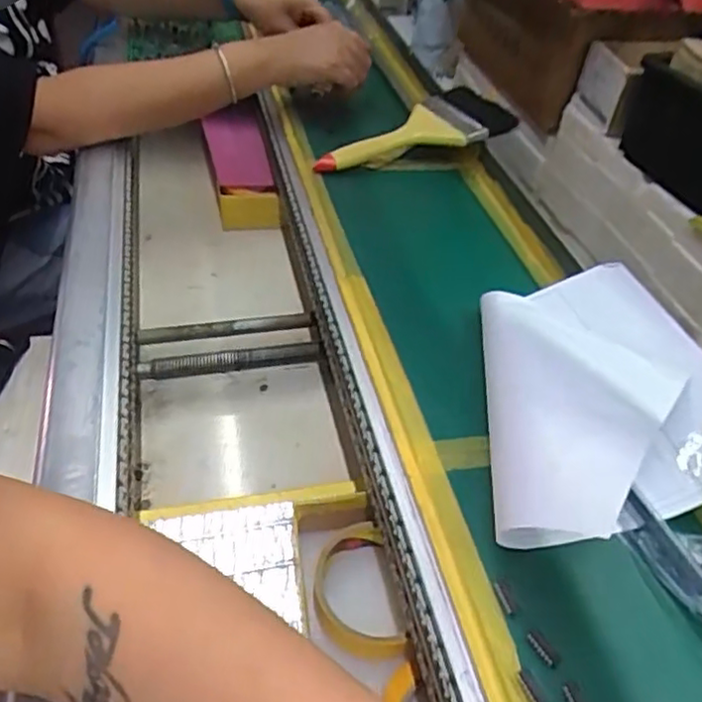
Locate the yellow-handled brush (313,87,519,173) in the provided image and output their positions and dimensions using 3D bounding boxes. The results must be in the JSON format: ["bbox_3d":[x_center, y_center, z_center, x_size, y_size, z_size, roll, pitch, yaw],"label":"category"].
[{"bbox_3d":[0.062,-0.243,0.730,0.216,0.036,0.091,-17,45,0],"label":"yellow-handled brush"}]

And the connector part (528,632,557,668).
[{"bbox_3d":[0.097,0.150,0.337,0.007,0.004,0.019,-20,48,-24],"label":"connector part"}]

